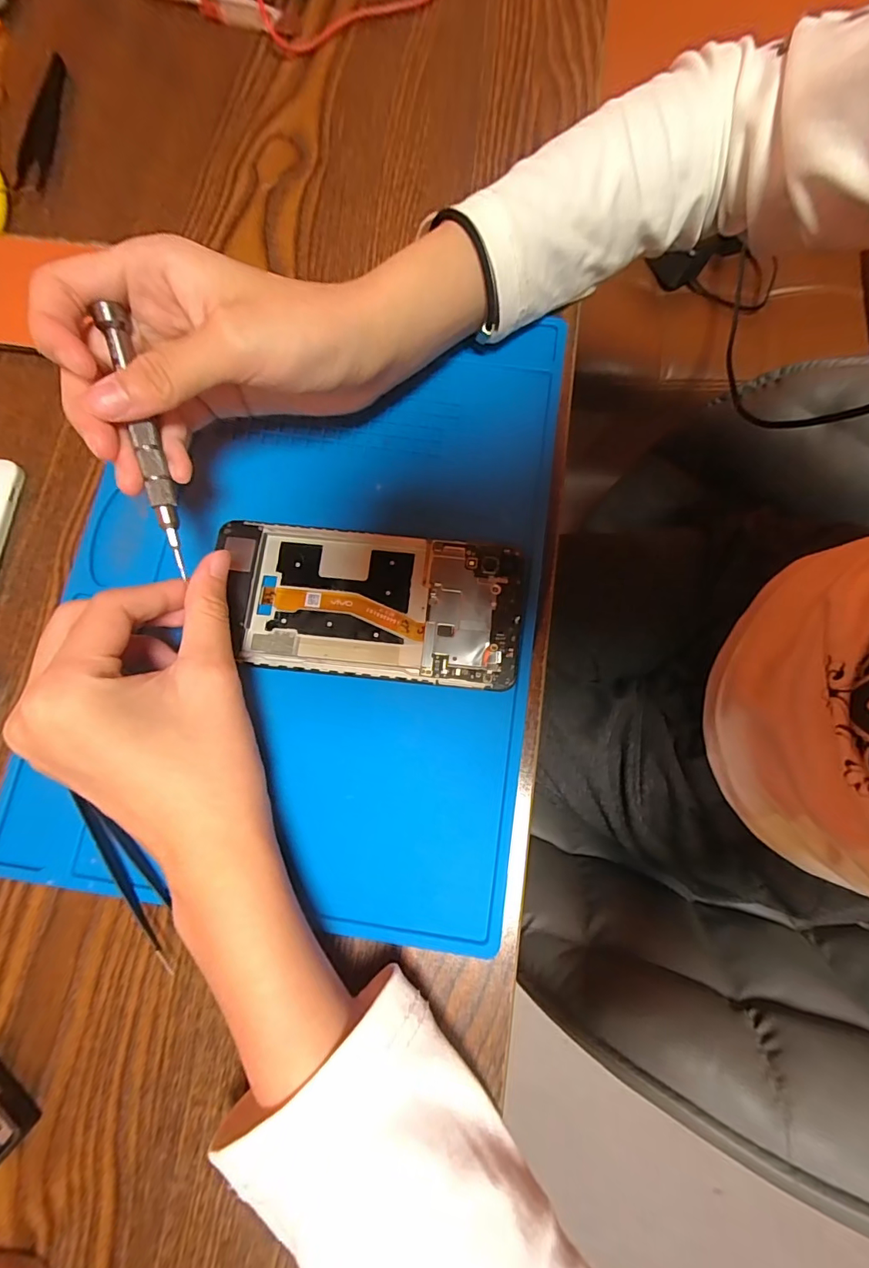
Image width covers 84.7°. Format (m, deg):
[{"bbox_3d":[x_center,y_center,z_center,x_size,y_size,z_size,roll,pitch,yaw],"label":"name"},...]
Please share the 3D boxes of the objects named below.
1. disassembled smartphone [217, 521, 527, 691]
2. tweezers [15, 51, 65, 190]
[{"bbox_3d":[-0.030,-0.015,0.228,0.141,0.006,0.070,6,77,1],"label":"disassembled smartphone"},{"bbox_3d":[-0.248,-0.321,0.301,0.015,0.008,0.111,-3,77,-1],"label":"tweezers"}]

